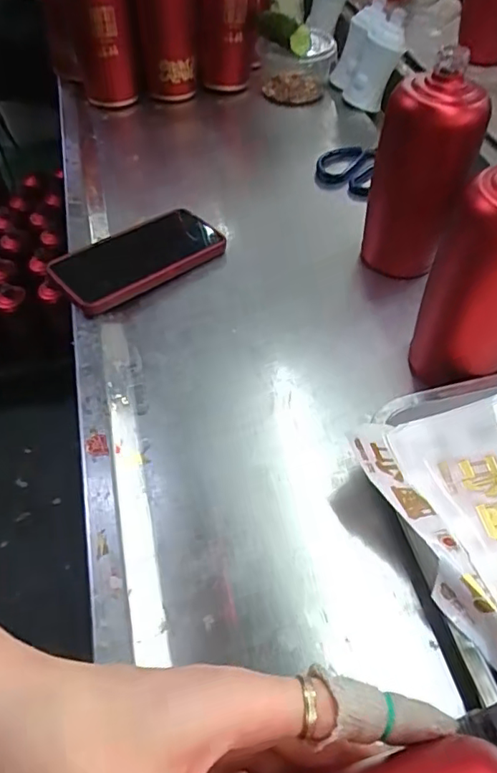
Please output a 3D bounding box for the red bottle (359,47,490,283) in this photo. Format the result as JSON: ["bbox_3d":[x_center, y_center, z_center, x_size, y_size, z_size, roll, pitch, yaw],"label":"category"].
[{"bbox_3d":[0.156,-0.188,0.493,0.078,0.167,0.062,-22,53,-14],"label":"red bottle"}]

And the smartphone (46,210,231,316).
[{"bbox_3d":[-0.108,-0.130,0.548,0.172,0.019,0.087,-33,57,-30],"label":"smartphone"}]

